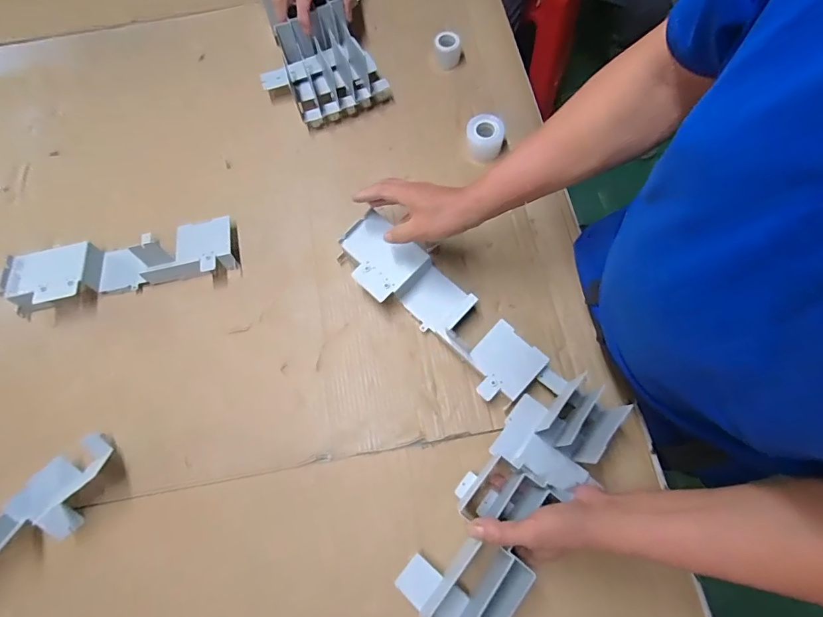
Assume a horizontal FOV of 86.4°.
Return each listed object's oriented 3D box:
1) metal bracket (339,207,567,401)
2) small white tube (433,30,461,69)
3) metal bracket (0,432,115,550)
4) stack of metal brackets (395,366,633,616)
[{"bbox_3d":[0.037,0.006,0.594,0.342,0.046,0.094,40,77,13],"label":"metal bracket"},{"bbox_3d":[0.061,-0.444,0.757,0.044,0.040,0.046,0,72,2],"label":"small white tube"},{"bbox_3d":[-0.504,0.280,0.524,0.311,0.080,0.086,-41,75,-11],"label":"metal bracket"},{"bbox_3d":[0.128,0.211,0.506,0.112,0.086,0.353,35,71,12],"label":"stack of metal brackets"}]

